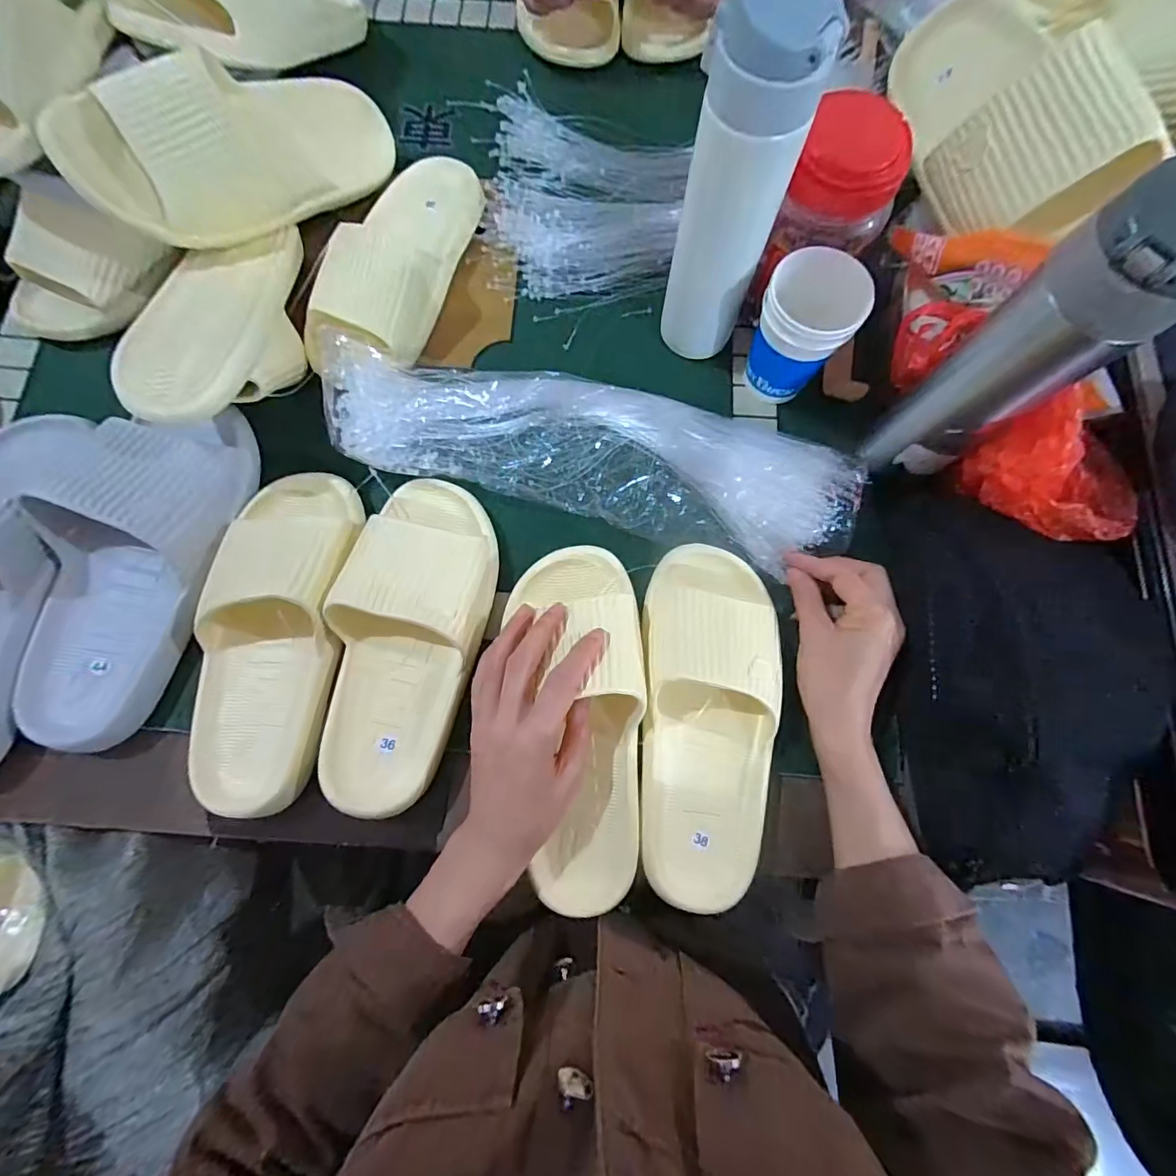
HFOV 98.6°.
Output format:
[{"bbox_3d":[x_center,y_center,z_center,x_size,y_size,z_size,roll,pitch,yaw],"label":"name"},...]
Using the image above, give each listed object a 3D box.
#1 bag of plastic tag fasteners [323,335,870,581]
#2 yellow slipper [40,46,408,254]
[{"bbox_3d":[0.006,-0.116,0.401,0.397,0.059,0.120,13,78,0],"label":"bag of plastic tag fasteners"},{"bbox_3d":[-0.285,-0.362,0.426,0.085,0.105,0.243,19,48,34],"label":"yellow slipper"}]

